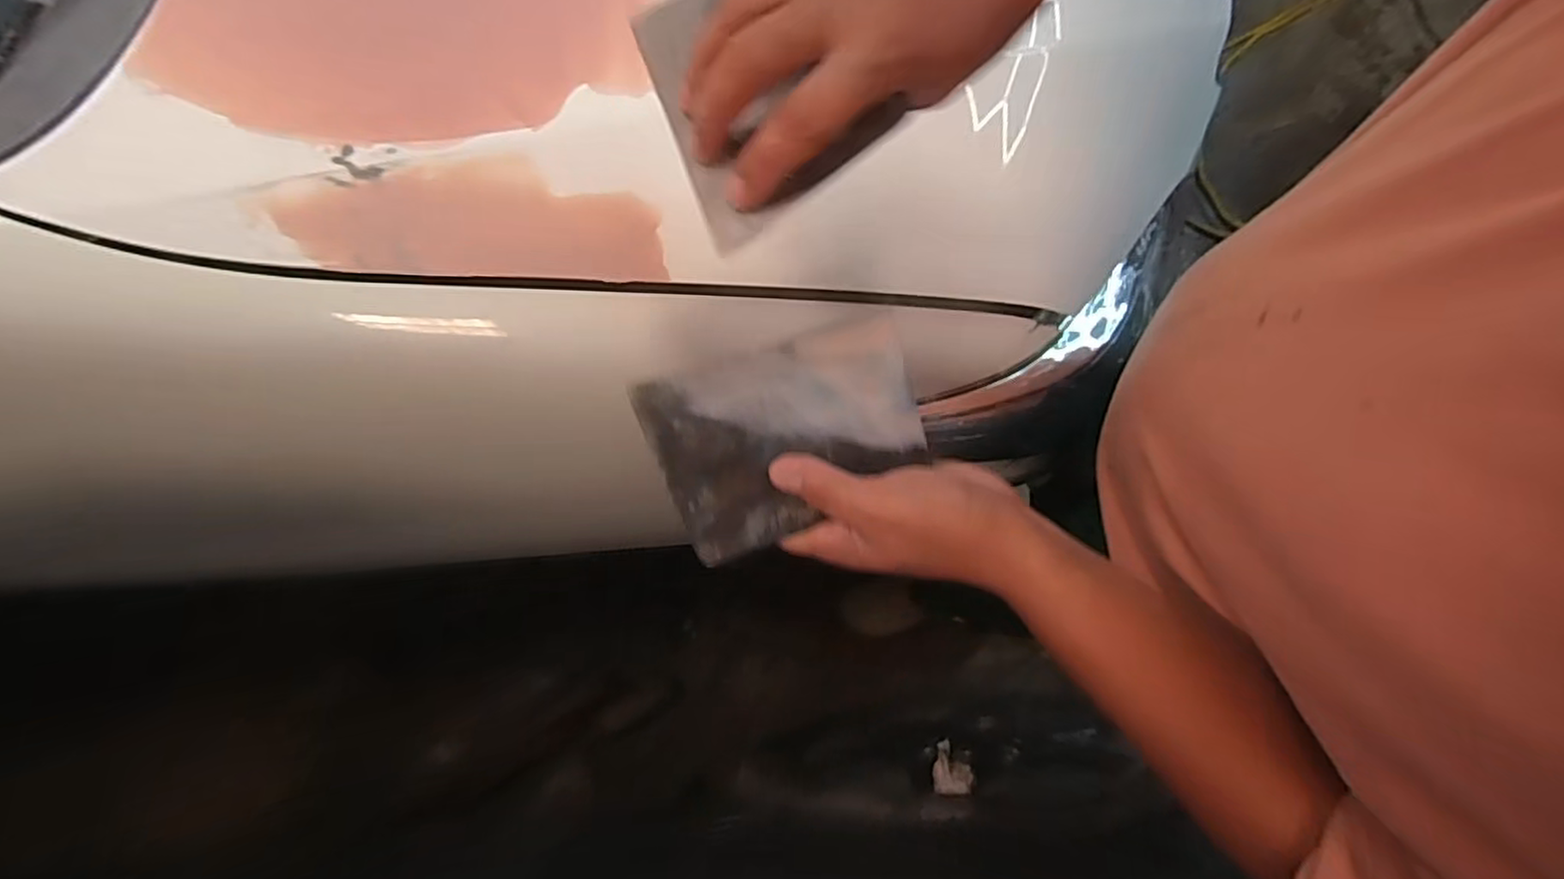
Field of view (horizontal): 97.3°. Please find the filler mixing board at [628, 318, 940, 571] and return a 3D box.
[{"bbox_3d":[0.005,-0.003,0.356,0.137,0.006,0.093,-19,85,-8],"label":"filler mixing board"}]

